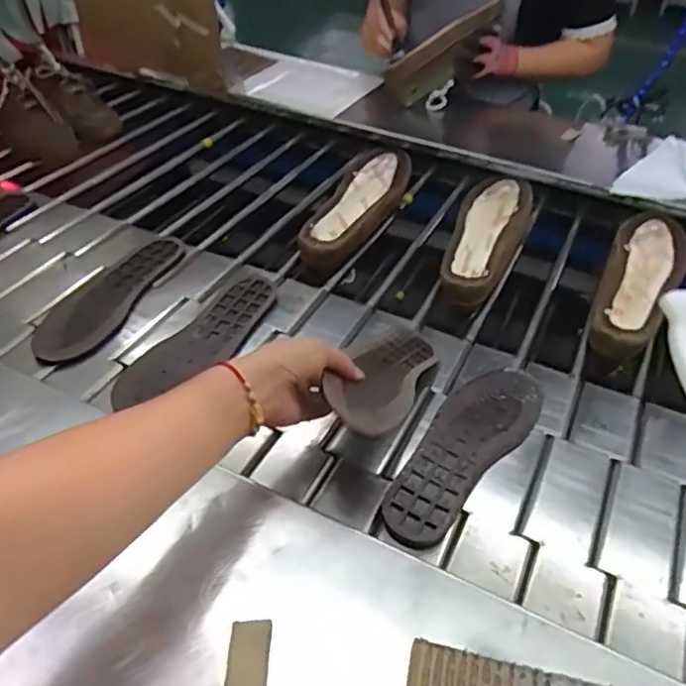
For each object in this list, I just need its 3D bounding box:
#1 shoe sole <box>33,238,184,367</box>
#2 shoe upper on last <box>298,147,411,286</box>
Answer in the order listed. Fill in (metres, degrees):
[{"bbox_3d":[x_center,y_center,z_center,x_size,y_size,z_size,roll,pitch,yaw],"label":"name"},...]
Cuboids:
[{"bbox_3d":[-0.287,-0.062,0.746,0.091,0.011,0.254,13,43,12],"label":"shoe sole"},{"bbox_3d":[0.021,-0.189,0.869,0.088,0.078,0.281,20,56,20],"label":"shoe upper on last"}]

